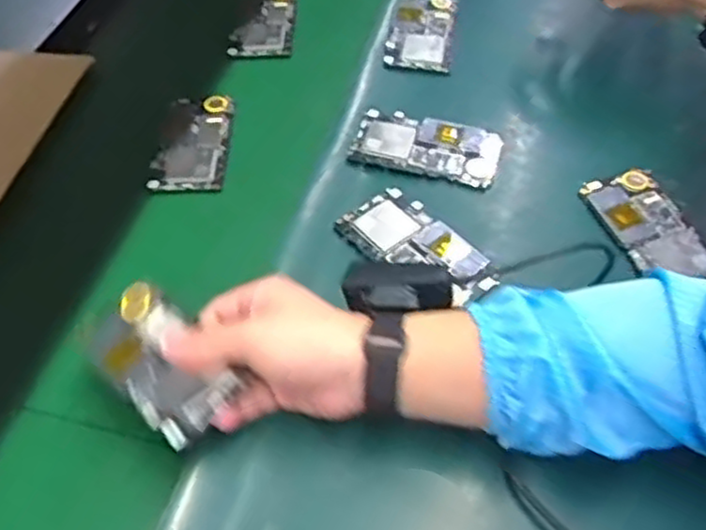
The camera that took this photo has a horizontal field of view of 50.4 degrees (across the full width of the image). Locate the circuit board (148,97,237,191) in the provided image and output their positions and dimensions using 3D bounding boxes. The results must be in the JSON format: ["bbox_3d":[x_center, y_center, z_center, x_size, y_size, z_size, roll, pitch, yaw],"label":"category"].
[{"bbox_3d":[-0.147,-0.113,0.689,0.065,0.012,0.122,-1,51,2],"label":"circuit board"}]

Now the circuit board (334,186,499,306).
[{"bbox_3d":[0.051,-0.016,0.594,0.069,0.007,0.121,-38,59,-24],"label":"circuit board"}]

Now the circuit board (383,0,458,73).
[{"bbox_3d":[0.071,-0.241,0.770,0.064,0.008,0.128,6,52,7],"label":"circuit board"}]

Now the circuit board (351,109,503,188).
[{"bbox_3d":[0.066,-0.106,0.663,0.125,0.012,0.064,11,53,11],"label":"circuit board"}]

